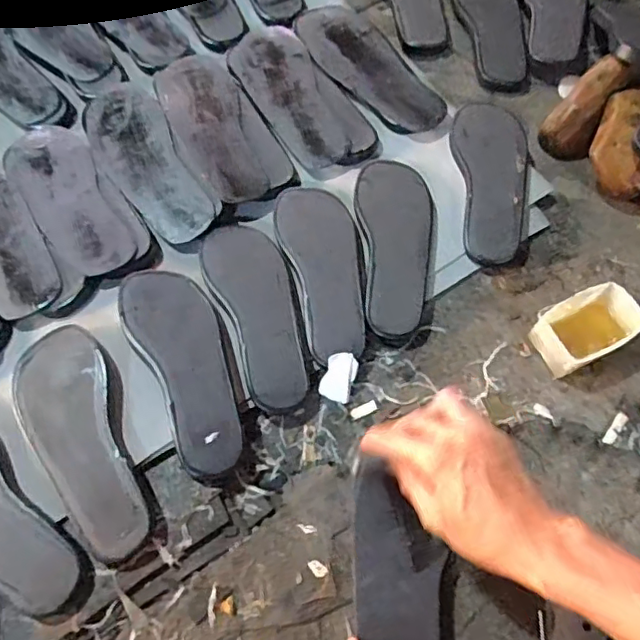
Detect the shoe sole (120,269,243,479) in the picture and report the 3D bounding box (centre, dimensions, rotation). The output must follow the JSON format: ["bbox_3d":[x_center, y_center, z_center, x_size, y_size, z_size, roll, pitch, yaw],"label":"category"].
[{"bbox_3d":[-0.134,0.044,0.576,0.084,0.024,0.228,-23,69,-11],"label":"shoe sole"}]

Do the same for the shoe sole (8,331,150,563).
[{"bbox_3d":[-0.231,0.114,0.537,0.082,0.024,0.231,-21,69,-11],"label":"shoe sole"}]

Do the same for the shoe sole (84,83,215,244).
[{"bbox_3d":[-0.219,-0.200,0.694,0.092,0.018,0.260,-25,70,-12],"label":"shoe sole"}]

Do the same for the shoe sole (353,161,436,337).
[{"bbox_3d":[0.088,-0.091,0.654,0.091,0.010,0.224,3,67,-1],"label":"shoe sole"}]

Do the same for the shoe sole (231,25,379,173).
[{"bbox_3d":[-0.035,-0.313,0.759,0.112,0.018,0.263,-28,71,-13],"label":"shoe sole"}]

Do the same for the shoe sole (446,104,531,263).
[{"bbox_3d":[0.215,-0.176,0.695,0.088,0.020,0.227,-6,67,9],"label":"shoe sole"}]

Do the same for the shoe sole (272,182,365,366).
[{"bbox_3d":[0.007,-0.062,0.641,0.089,0.013,0.218,-10,68,-7],"label":"shoe sole"}]

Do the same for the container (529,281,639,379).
[{"bbox_3d":[0.292,0.008,0.617,0.100,0.062,0.073,-22,69,-11],"label":"container"}]

